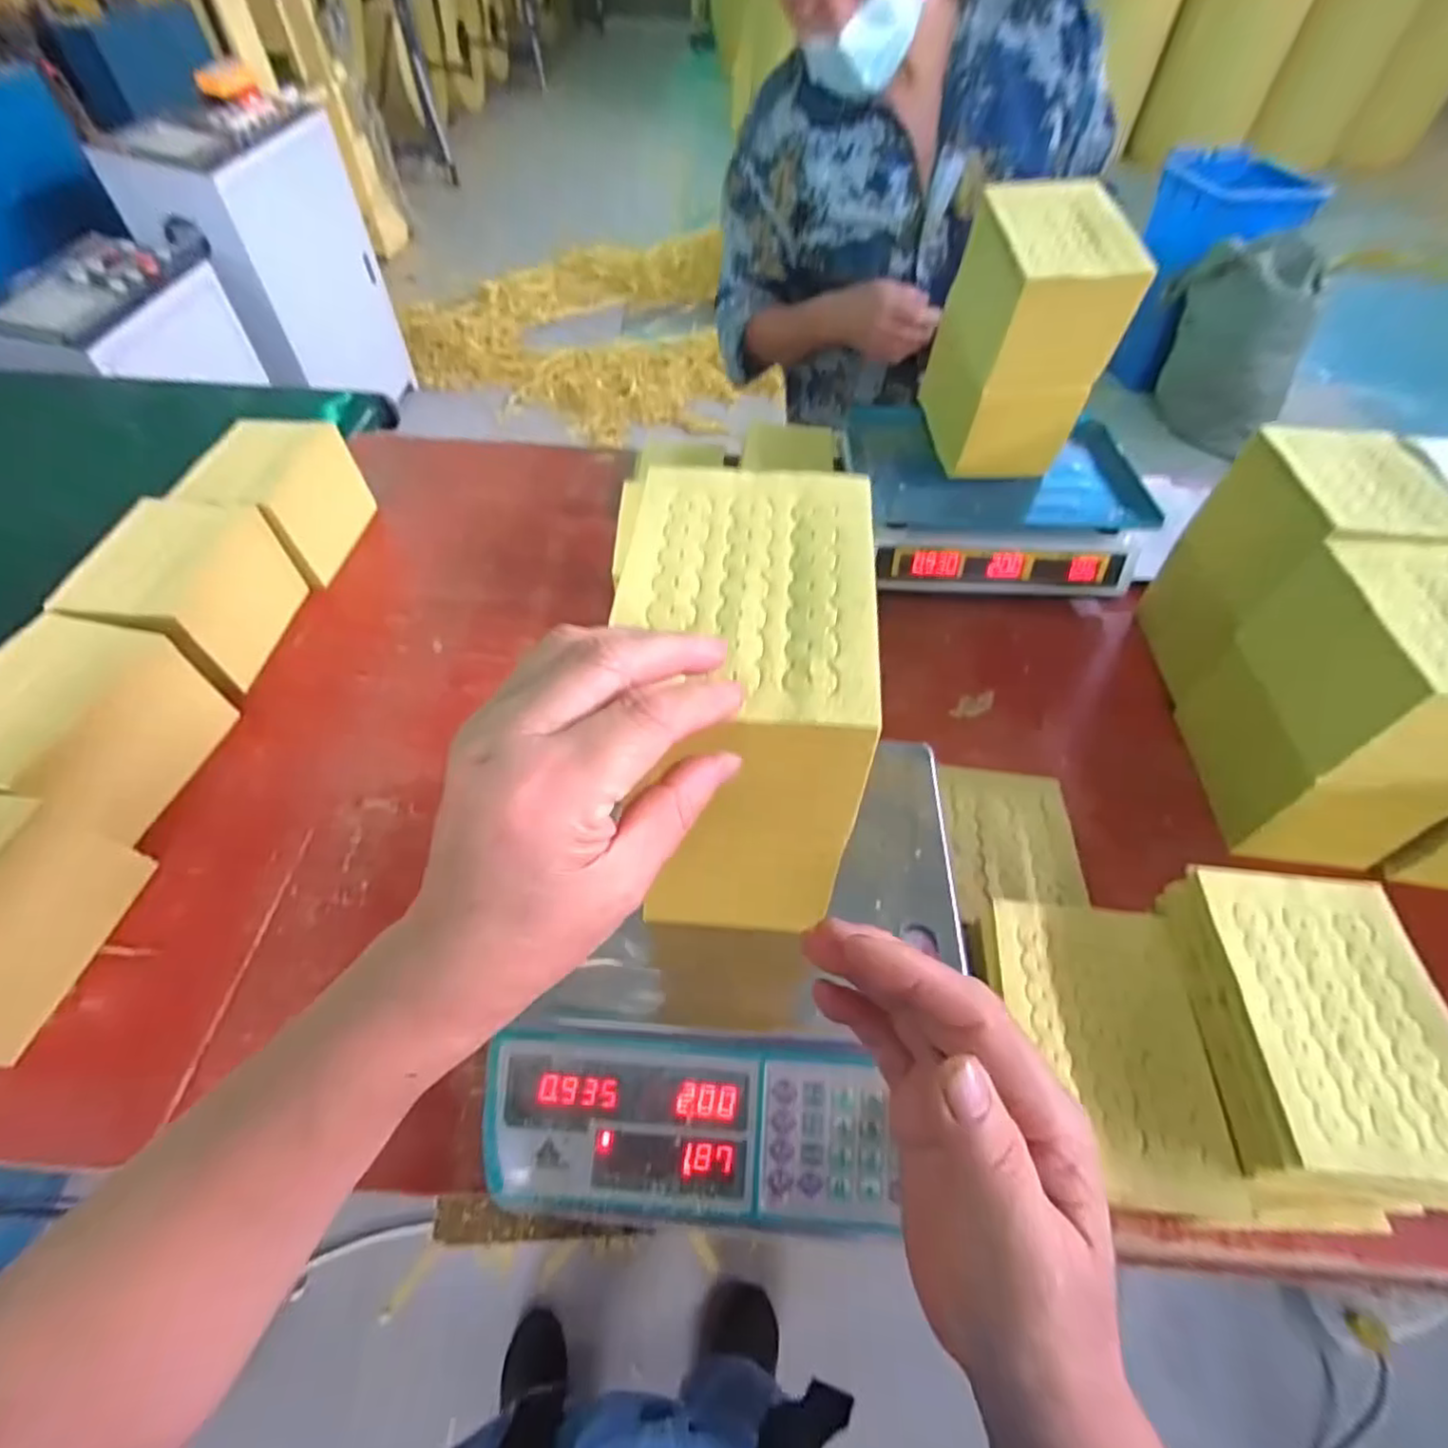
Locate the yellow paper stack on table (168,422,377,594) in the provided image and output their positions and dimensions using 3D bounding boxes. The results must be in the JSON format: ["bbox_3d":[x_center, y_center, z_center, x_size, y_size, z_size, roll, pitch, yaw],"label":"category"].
[{"bbox_3d":[-0.522,-0.259,0.781,0.122,0.121,0.167,7,53,3],"label":"yellow paper stack on table"}]

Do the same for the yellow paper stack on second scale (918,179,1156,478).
[{"bbox_3d":[0.314,-0.409,0.707,0.117,0.230,0.158,-3,53,-4],"label":"yellow paper stack on second scale"}]

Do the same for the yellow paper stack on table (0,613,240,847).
[{"bbox_3d":[-0.551,0.013,0.577,0.121,0.143,0.165,3,53,1],"label":"yellow paper stack on table"}]

